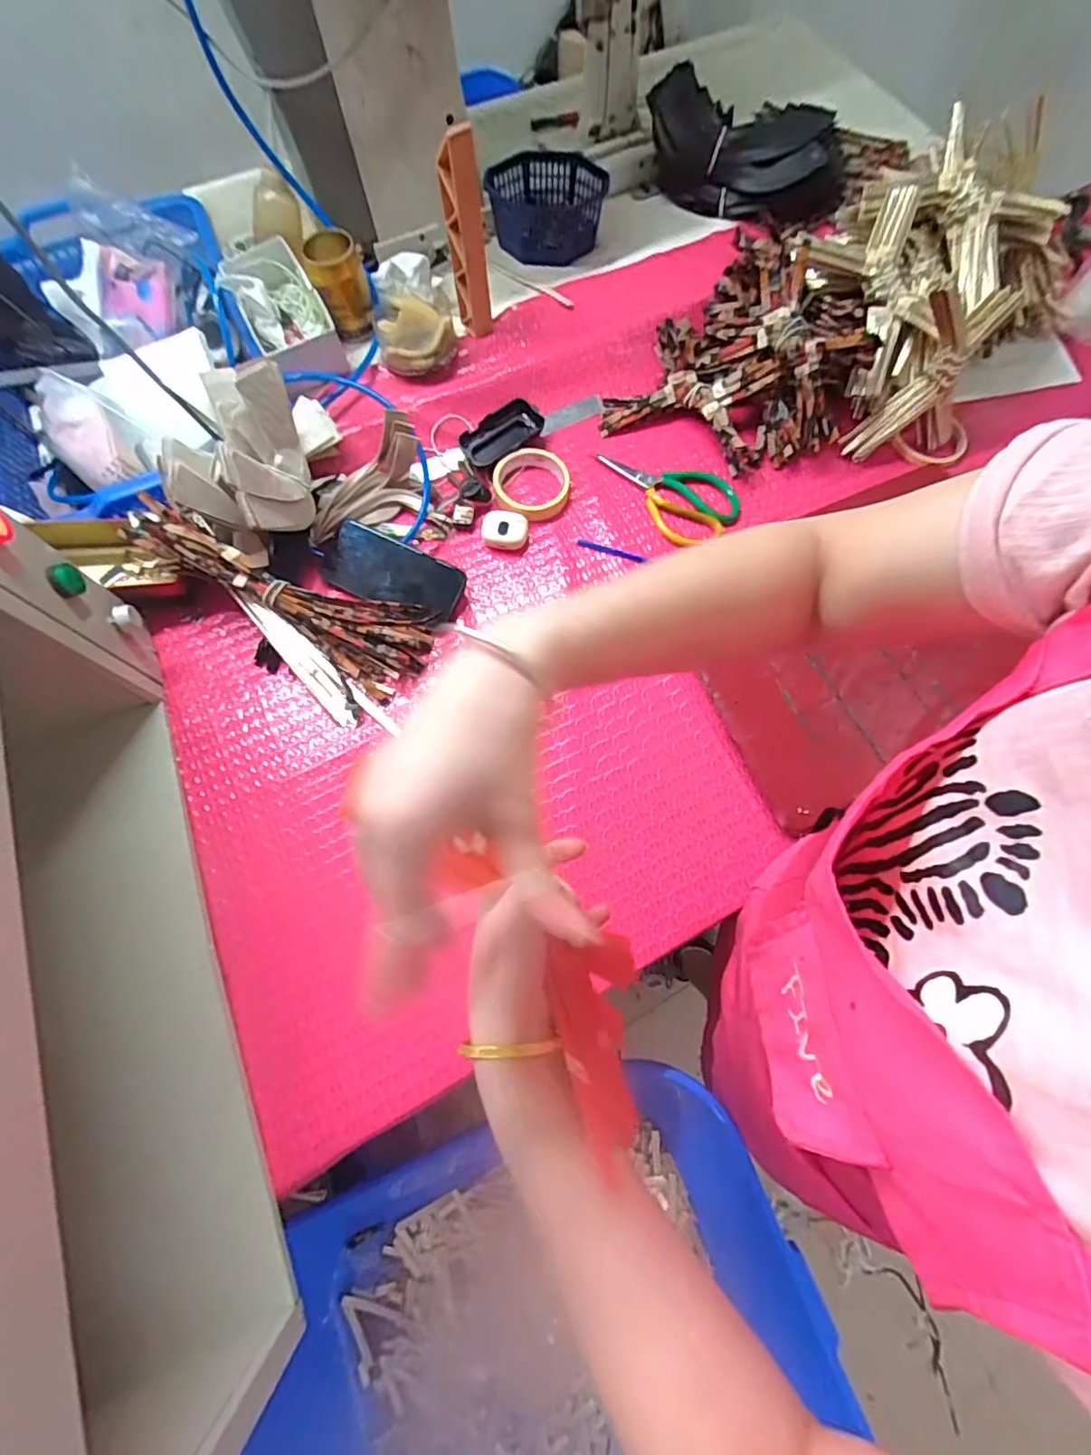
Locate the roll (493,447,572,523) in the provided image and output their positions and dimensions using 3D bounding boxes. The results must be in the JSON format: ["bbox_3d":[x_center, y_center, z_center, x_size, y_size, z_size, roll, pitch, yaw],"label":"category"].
[{"bbox_3d":[-0.015,-0.290,0.675,0.090,0.024,0.086,0,72,0],"label":"roll"}]

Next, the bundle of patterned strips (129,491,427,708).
[{"bbox_3d":[-0.283,-0.139,0.592,0.326,0.052,0.101,26,73,-7],"label":"bundle of patterned strips"}]

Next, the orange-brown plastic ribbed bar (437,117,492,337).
[{"bbox_3d":[-0.088,-0.541,0.625,0.041,0.192,0.045,-6,72,-2],"label":"orange-brown plastic ribbed bar"}]

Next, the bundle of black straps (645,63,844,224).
[{"bbox_3d":[0.264,-0.750,0.735,0.240,0.123,0.107,28,74,9],"label":"bundle of black straps"}]

